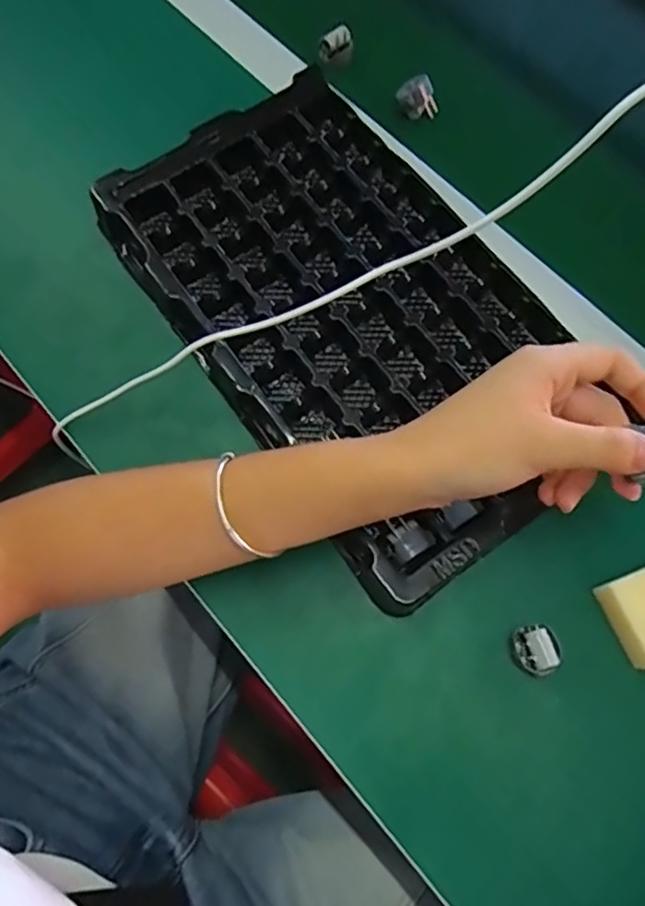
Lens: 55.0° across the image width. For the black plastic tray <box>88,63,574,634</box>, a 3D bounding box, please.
[{"bbox_3d":[0.020,-0.095,0.421,0.204,0.033,0.352,-34,75,-11],"label":"black plastic tray"}]

